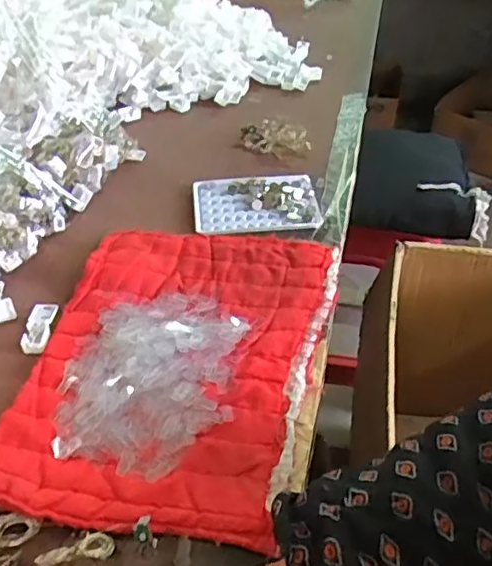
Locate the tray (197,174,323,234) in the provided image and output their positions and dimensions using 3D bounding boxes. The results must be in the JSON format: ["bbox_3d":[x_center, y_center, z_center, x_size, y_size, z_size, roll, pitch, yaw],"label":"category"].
[{"bbox_3d":[0.010,-0.090,0.653,0.129,0.011,0.094,-3,42,-4],"label":"tray"}]

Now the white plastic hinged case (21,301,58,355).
[{"bbox_3d":[-0.178,0.036,0.525,0.022,0.007,0.058,-1,42,-1],"label":"white plastic hinged case"}]

